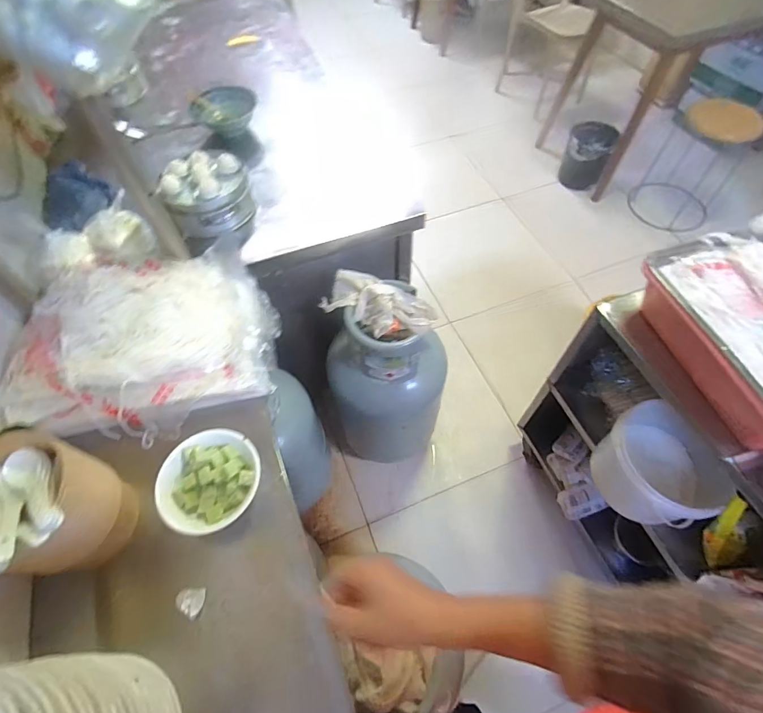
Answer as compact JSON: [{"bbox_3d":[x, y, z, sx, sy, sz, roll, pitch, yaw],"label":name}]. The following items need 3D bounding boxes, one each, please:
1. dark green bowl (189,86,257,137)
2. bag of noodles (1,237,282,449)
[{"bbox_3d":[-0.404,-0.645,1.115,0.194,0.077,0.149,-7,59,-3],"label":"dark green bowl"},{"bbox_3d":[-0.375,-0.031,0.704,0.373,0.104,0.318,1,59,2],"label":"bag of noodles"}]

